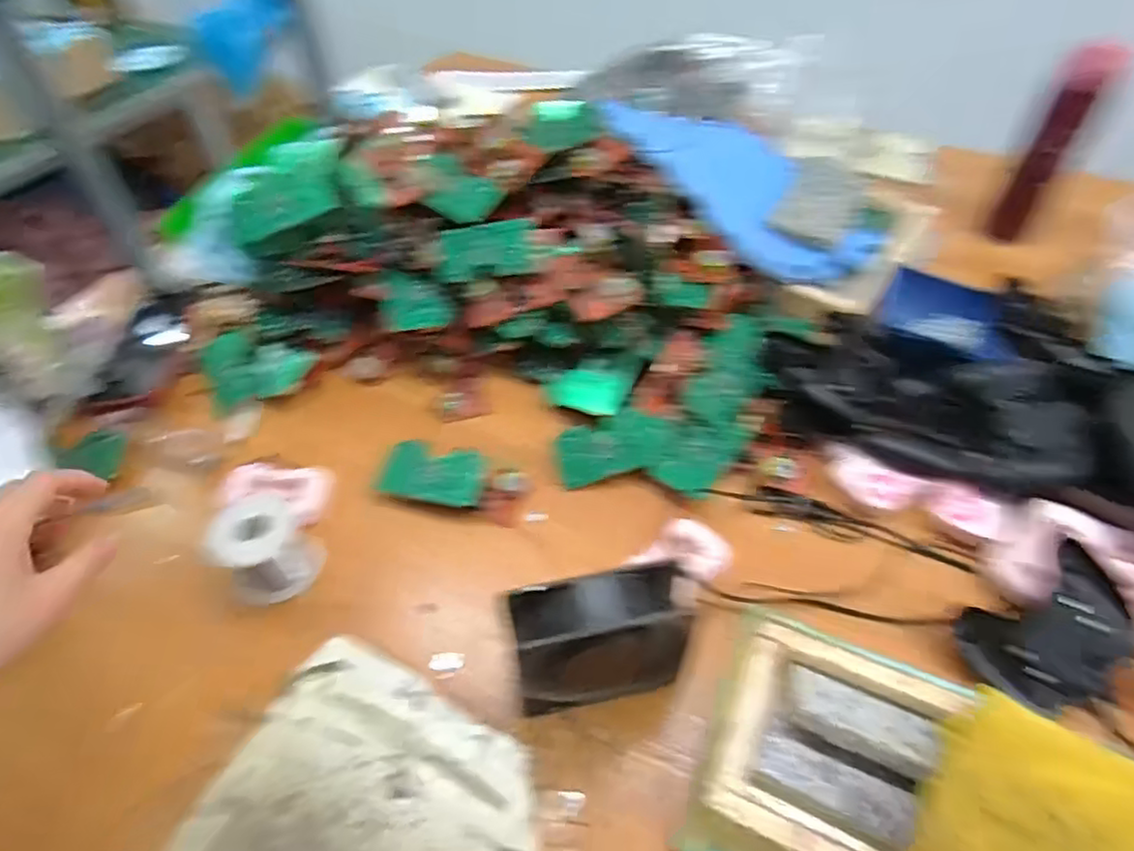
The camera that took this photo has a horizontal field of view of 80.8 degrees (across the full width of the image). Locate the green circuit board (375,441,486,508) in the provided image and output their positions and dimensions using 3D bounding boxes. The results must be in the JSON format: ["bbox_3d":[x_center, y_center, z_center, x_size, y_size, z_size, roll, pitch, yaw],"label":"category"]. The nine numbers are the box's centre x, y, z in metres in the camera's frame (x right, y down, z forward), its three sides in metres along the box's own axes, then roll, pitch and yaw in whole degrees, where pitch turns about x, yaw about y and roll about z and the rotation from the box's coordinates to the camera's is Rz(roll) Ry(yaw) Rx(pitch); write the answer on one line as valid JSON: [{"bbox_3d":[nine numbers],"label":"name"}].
[{"bbox_3d":[-0.117,0.042,0.582,0.086,0.005,0.050,11,73,-3],"label":"green circuit board"}]

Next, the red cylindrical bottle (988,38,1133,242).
[{"bbox_3d":[0.560,-0.319,0.786,0.060,0.239,0.047,28,55,20],"label":"red cylindrical bottle"}]

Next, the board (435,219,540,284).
[{"bbox_3d":[-0.078,-0.172,0.654,0.098,0.007,0.052,-8,90,6],"label":"board"}]

